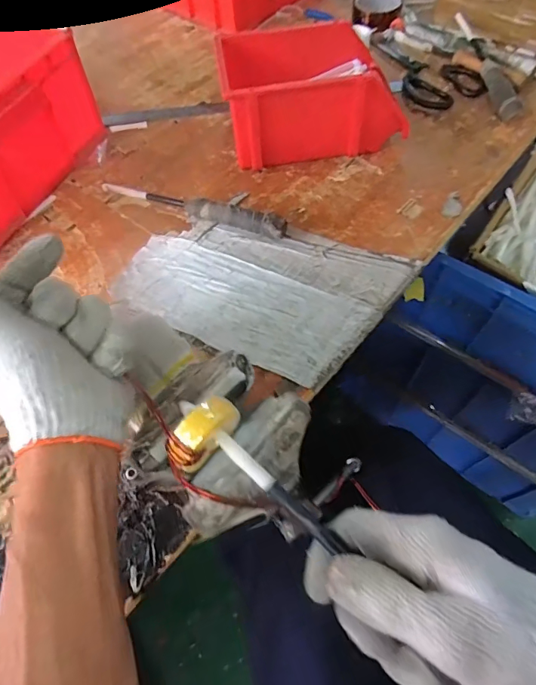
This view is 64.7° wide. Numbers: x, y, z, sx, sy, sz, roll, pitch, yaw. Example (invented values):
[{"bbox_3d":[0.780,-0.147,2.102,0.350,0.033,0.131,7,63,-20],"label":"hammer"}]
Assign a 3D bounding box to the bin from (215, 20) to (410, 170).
[{"bbox_3d":[0.060,-0.352,0.601,0.237,0.112,0.172,-7,58,-1],"label":"bin"}]

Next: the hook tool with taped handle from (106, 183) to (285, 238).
[{"bbox_3d":[-0.105,-0.181,0.555,0.273,0.029,0.030,19,61,15],"label":"hook tool with taped handle"}]

